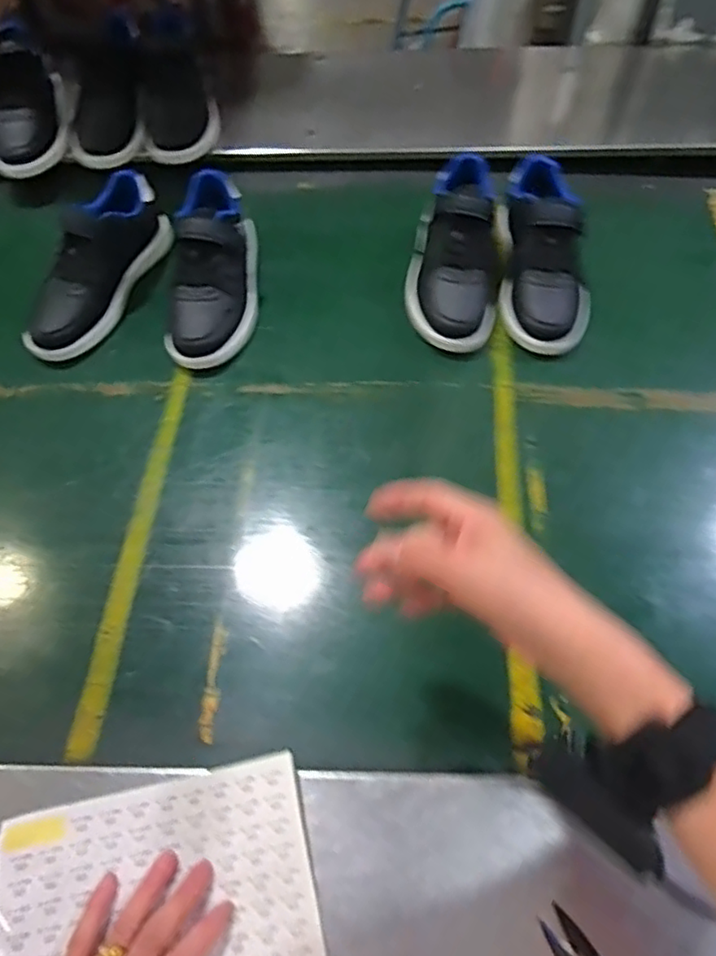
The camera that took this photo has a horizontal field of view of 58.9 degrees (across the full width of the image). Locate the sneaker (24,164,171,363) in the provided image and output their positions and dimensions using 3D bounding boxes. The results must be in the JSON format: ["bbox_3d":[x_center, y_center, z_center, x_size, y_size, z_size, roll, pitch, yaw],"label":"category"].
[{"bbox_3d":[-0.301,-0.243,0.724,0.070,0.094,0.234,20,74,12],"label":"sneaker"}]

